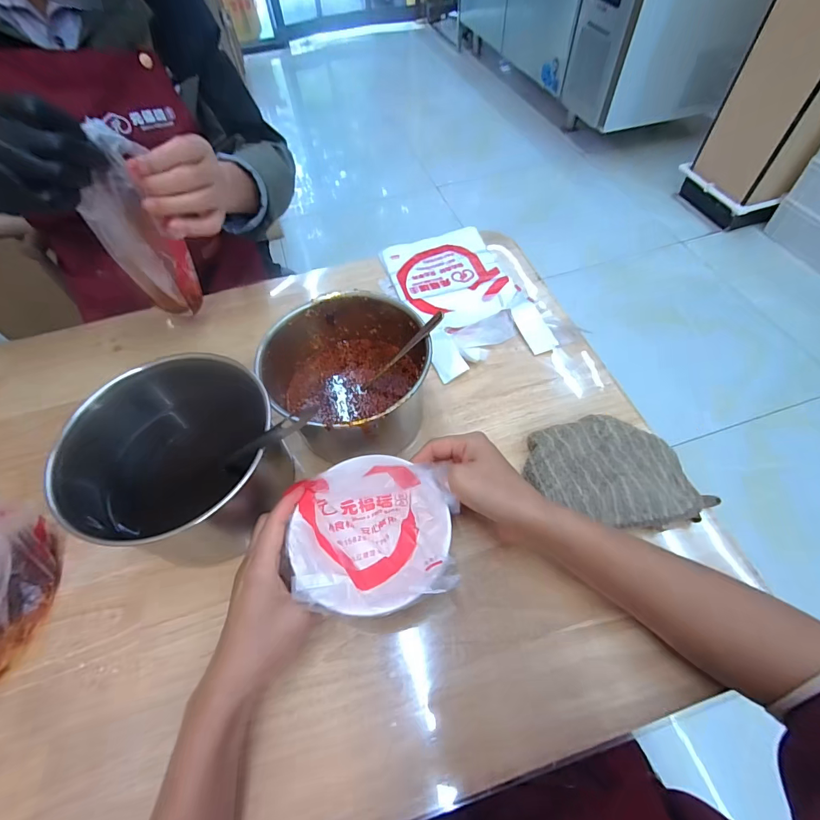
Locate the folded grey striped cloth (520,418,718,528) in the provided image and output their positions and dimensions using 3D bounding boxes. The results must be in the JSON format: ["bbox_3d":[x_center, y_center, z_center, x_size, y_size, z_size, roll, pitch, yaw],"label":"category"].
[{"bbox_3d":[0.194,0.056,0.397,0.152,0.034,0.107,2,57,5],"label":"folded grey striped cloth"}]

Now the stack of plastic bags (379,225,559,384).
[{"bbox_3d":[0.067,-0.159,0.553,0.151,0.018,0.253,-18,58,-8],"label":"stack of plastic bags"}]

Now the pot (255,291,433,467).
[{"bbox_3d":[-0.058,-0.030,0.429,0.163,0.102,0.154,-2,57,2],"label":"pot"}]

